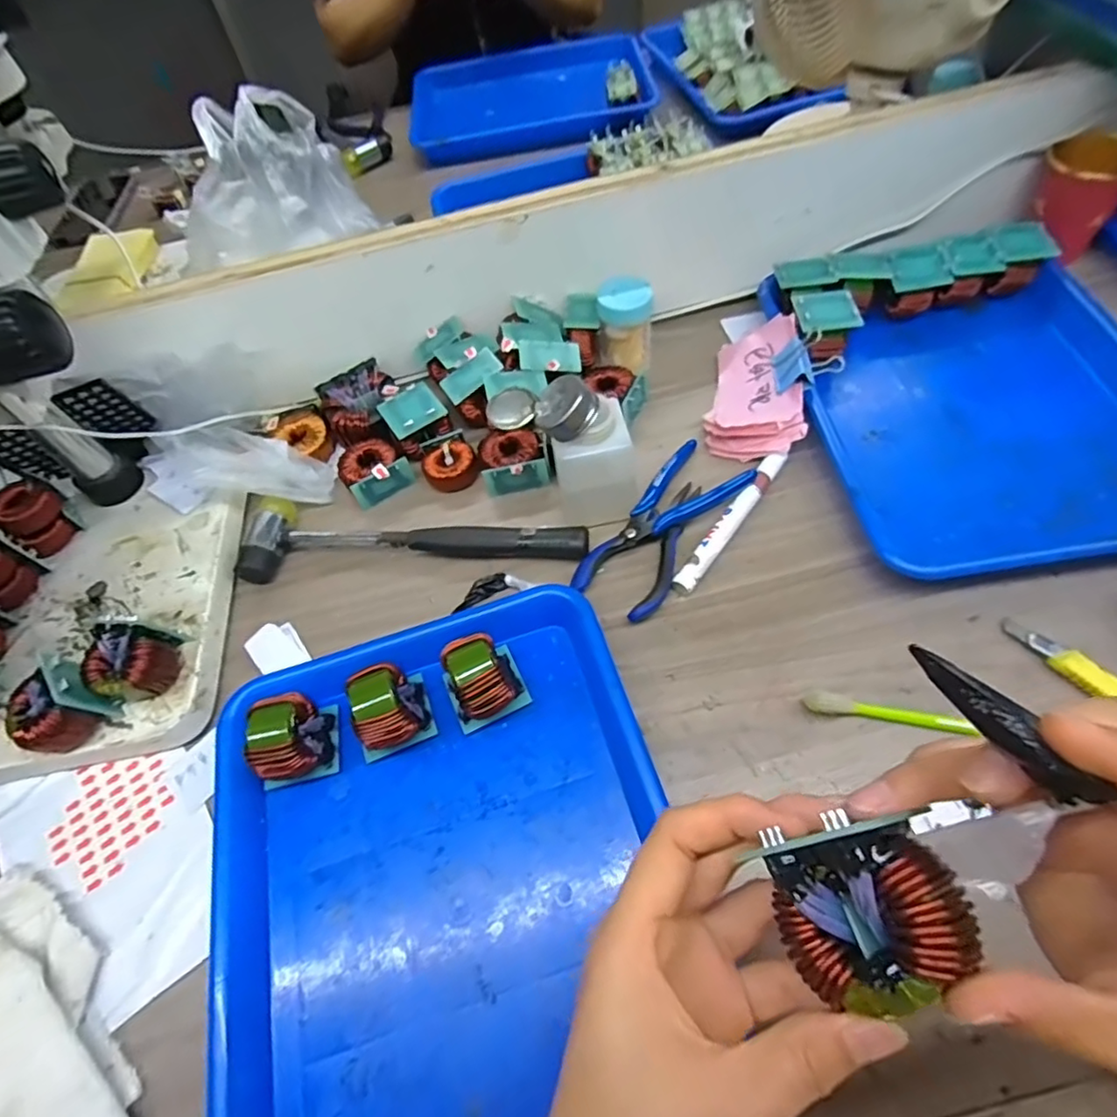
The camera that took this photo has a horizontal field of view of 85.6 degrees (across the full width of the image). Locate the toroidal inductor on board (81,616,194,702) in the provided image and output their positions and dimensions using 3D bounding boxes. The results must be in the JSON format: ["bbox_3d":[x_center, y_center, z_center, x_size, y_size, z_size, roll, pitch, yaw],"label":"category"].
[{"bbox_3d":[-0.273,0.067,0.387,0.045,0.051,0.042,-14,57,-1],"label":"toroidal inductor on board"}]

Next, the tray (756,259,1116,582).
[{"bbox_3d":[0.317,-0.116,0.448,0.251,0.041,0.279,-8,57,3],"label":"tray"}]

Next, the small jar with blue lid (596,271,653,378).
[{"bbox_3d":[0.057,-0.198,0.516,0.045,0.072,0.041,0,57,8],"label":"small jar with blue lid"}]

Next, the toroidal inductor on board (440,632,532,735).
[{"bbox_3d":[-0.047,0.075,0.374,0.046,0.047,0.045,-24,57,-8],"label":"toroidal inductor on board"}]

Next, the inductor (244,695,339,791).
[{"bbox_3d":[-0.161,0.110,0.363,0.045,0.047,0.043,-13,56,-1],"label":"inductor"}]

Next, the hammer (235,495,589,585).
[{"bbox_3d":[-0.111,-0.020,0.461,0.267,0.035,0.067,-3,57,6],"label":"hammer"}]

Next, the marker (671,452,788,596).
[{"bbox_3d":[0.125,-0.028,0.435,0.016,0.013,0.135,31,67,24],"label":"marker"}]

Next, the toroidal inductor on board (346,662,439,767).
[{"bbox_3d":[-0.106,0.093,0.372,0.045,0.048,0.045,-20,57,-5],"label":"toroidal inductor on board"}]

